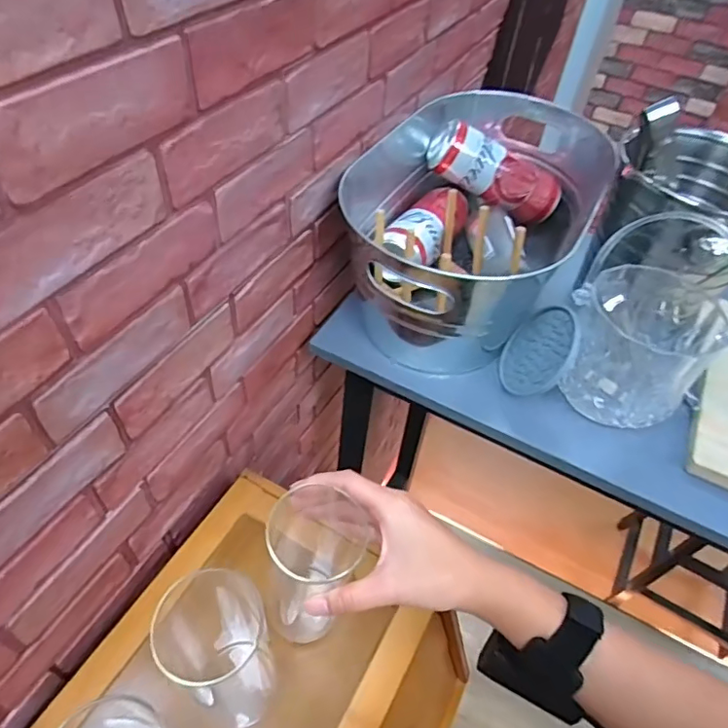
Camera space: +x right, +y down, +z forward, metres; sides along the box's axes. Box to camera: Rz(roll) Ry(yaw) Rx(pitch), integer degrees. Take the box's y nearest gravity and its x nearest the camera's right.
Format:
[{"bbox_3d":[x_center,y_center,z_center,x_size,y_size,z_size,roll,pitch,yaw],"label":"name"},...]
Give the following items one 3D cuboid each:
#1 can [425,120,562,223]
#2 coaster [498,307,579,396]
[{"bbox_3d":[0.162,-0.232,0.664,0.170,0.065,0.060,22,46,-18],"label":"can"},{"bbox_3d":[0.172,-0.014,0.539,0.011,0.091,0.091,27,21,-25],"label":"coaster"}]

